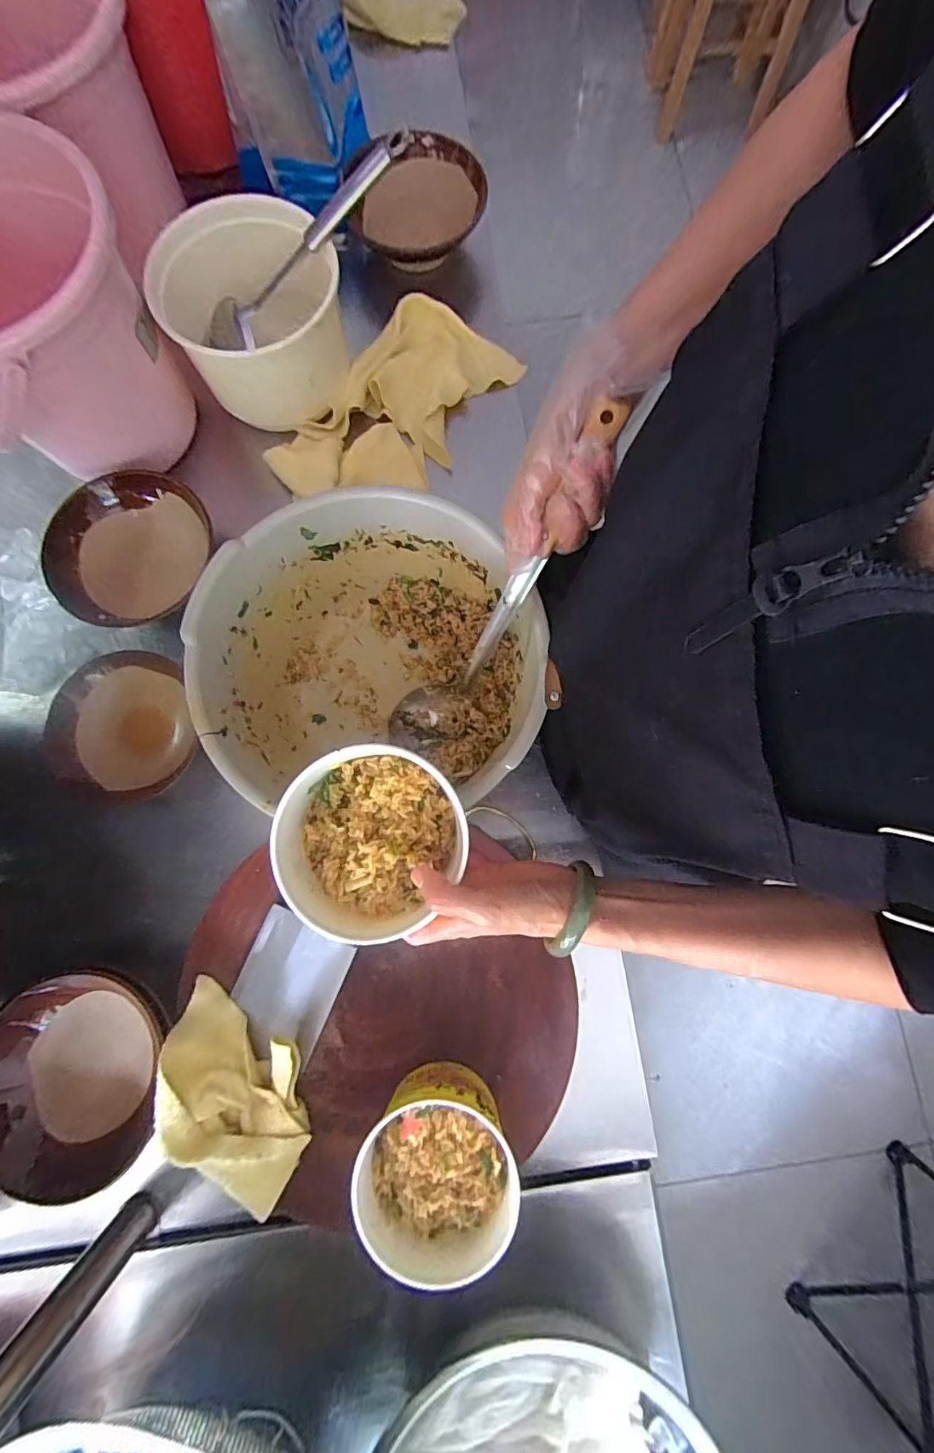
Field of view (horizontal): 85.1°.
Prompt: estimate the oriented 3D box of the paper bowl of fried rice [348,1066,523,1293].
[{"bbox_3d":[-0.023,0.372,0.432,0.124,0.081,0.126,0,79,1],"label":"paper bowl of fried rice"}]

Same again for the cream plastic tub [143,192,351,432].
[{"bbox_3d":[-0.235,-0.460,0.589,0.187,0.145,0.170,0,79,1],"label":"cream plastic tub"}]

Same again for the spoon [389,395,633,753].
[{"bbox_3d":[0.017,-0.088,0.444,0.064,0.053,0.319,41,125,8],"label":"spoon"}]

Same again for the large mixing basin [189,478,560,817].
[{"bbox_3d":[-0.089,-0.067,0.516,0.298,0.158,0.272,0,79,1],"label":"large mixing basin"}]

